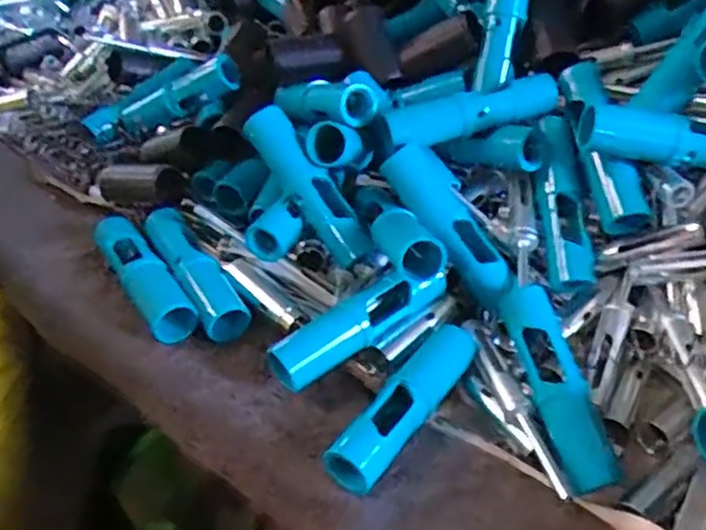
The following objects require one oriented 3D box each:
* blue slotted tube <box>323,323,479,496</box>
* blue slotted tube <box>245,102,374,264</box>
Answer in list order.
[{"bbox_3d":[0.031,0.077,0.400,0.029,0.028,0.120,26,49,26],"label":"blue slotted tube"},{"bbox_3d":[-0.029,-0.054,0.469,0.025,0.024,0.118,-35,90,-32],"label":"blue slotted tube"}]

